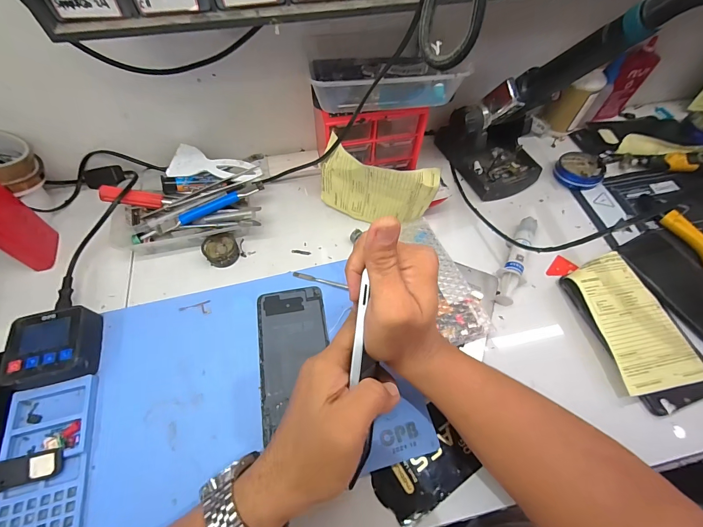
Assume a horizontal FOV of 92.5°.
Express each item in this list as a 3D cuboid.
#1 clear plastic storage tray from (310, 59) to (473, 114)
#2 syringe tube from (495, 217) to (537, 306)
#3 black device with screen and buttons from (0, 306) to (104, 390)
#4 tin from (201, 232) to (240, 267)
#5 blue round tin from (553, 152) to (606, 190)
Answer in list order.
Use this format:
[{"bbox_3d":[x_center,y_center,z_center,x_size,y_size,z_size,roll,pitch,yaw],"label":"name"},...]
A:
[{"bbox_3d":[0.036,-0.216,0.386,0.159,0.035,0.100,-2,59,-4],"label":"clear plastic storage tray"},{"bbox_3d":[0.204,-0.006,0.418,0.029,0.023,0.130,24,61,12],"label":"syringe tube"},{"bbox_3d":[-0.299,0.085,0.336,0.072,0.028,0.072,-11,60,-9],"label":"black device with screen and buttons"},{"bbox_3d":[-0.160,-0.016,0.416,0.039,0.018,0.038,1,59,-2],"label":"tin"},{"bbox_3d":[0.338,-0.139,0.500,0.061,0.019,0.061,1,59,-2],"label":"blue round tin"}]

